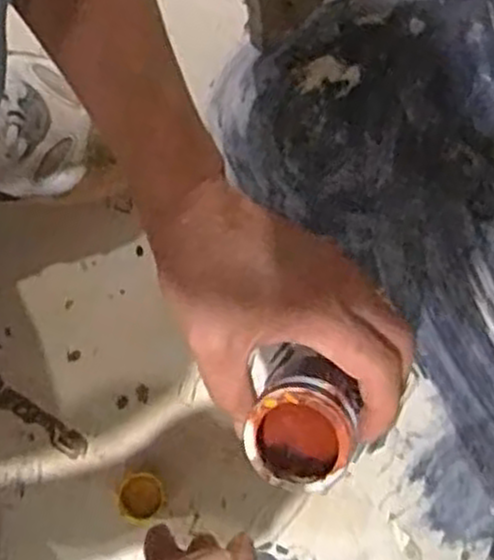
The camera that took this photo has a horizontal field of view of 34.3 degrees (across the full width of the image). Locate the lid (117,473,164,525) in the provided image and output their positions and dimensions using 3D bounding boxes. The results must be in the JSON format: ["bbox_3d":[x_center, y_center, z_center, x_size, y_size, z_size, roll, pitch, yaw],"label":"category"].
[{"bbox_3d":[-0.067,0.137,0.502,0.029,0.006,0.030,-1,77,3],"label":"lid"}]

